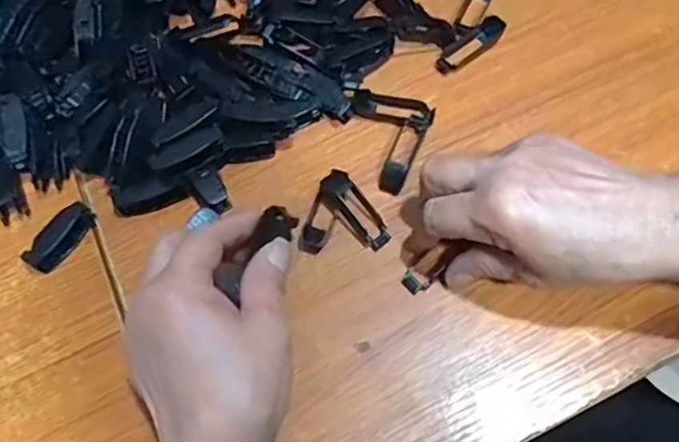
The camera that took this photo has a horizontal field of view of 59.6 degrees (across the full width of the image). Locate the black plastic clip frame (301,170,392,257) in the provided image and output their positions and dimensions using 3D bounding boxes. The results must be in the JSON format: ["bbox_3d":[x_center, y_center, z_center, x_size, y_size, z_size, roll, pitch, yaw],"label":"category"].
[{"bbox_3d":[0.004,-0.008,0.377,0.053,0.016,0.057,3,67,4],"label":"black plastic clip frame"}]

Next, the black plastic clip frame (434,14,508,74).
[{"bbox_3d":[0.096,-0.129,0.431,0.059,0.009,0.020,-38,70,-12],"label":"black plastic clip frame"}]

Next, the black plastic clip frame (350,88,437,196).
[{"bbox_3d":[0.030,-0.055,0.402,0.056,0.012,0.070,14,68,9],"label":"black plastic clip frame"}]

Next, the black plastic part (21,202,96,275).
[{"bbox_3d":[-0.181,0.010,0.384,0.019,0.013,0.050,30,72,15],"label":"black plastic part"}]

